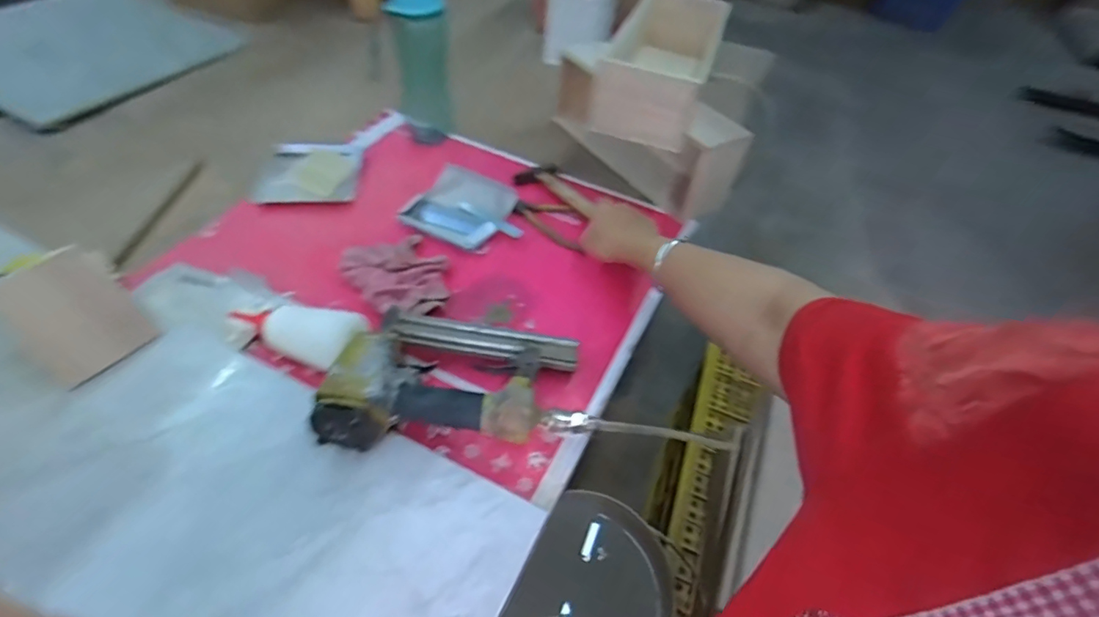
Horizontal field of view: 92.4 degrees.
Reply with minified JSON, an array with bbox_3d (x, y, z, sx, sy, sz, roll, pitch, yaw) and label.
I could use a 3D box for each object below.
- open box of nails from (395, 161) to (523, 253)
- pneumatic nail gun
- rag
[{"bbox_3d":[-0.122,-0.141,0.734,0.136,0.037,0.125,25,50,16],"label":"open box of nails"},{"bbox_3d":[-0.088,0.068,0.513,0.211,0.065,0.177,11,48,4],"label":"pneumatic nail gun"},{"bbox_3d":[-0.178,-0.041,0.644,0.107,0.023,0.130,-31,58,-29],"label":"rag"}]

